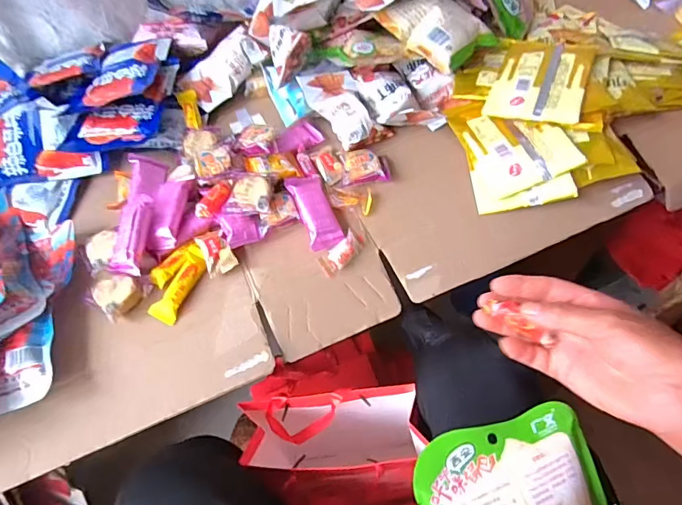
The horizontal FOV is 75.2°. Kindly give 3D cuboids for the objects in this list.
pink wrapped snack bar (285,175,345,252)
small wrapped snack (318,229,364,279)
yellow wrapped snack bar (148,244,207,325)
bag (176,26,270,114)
[{"bbox_3d":[-0.029,-0.046,0.496,0.039,0.022,0.097,-18,56,-8],"label":"pink wrapped snack bar"},{"bbox_3d":[0.003,0.000,0.473,0.021,0.022,0.054,38,66,26],"label":"small wrapped snack"},{"bbox_3d":[-0.165,0.032,0.460,0.025,0.016,0.083,16,58,15],"label":"yellow wrapped snack bar"},{"bbox_3d":[-0.163,-0.255,0.623,0.071,0.040,0.117,43,93,18],"label":"bag"}]

